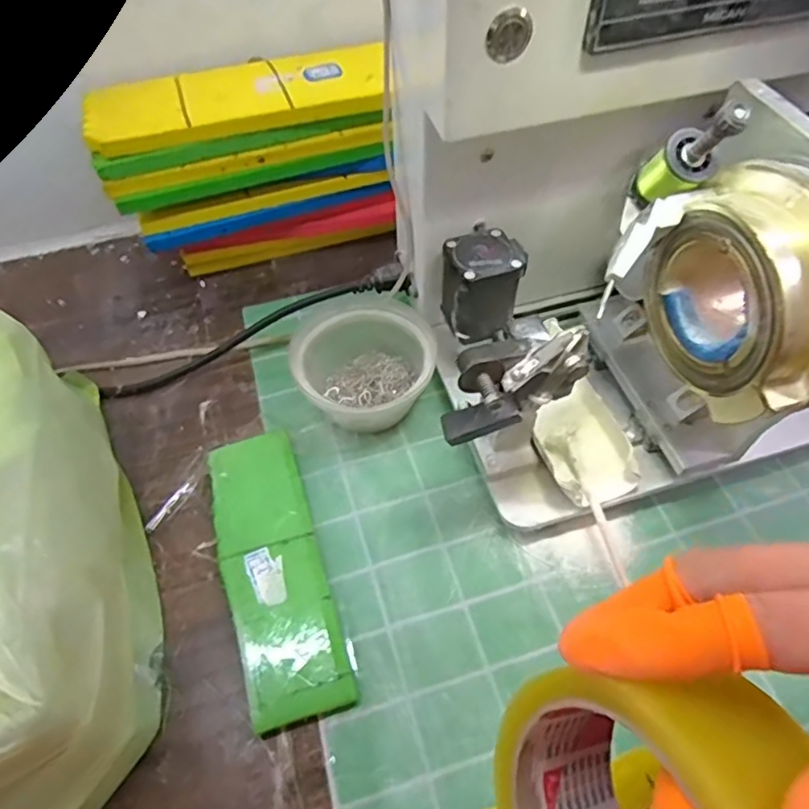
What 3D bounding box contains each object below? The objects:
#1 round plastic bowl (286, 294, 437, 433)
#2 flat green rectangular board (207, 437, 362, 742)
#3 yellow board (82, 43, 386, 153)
[{"bbox_3d":[-0.032,-0.029,0.429,0.100,0.053,0.098,-19,57,-12],"label":"round plastic bowl"},{"bbox_3d":[-0.081,0.096,0.358,0.056,0.015,0.178,-16,56,-10],"label":"flat green rectangular board"},{"bbox_3d":[-0.123,-0.235,0.445,0.221,0.011,0.082,-11,55,-7],"label":"yellow board"}]

